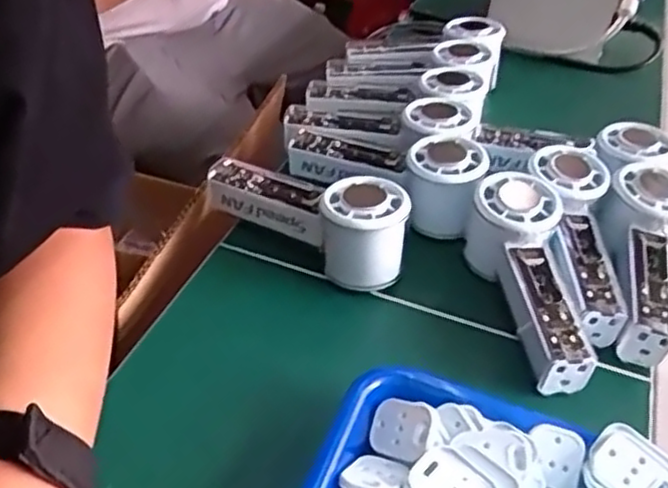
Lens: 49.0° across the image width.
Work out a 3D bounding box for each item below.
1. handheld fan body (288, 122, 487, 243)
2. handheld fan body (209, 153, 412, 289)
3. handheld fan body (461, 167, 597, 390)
[{"bbox_3d":[0.037,-0.065,0.565,0.171,0.057,0.058,27,44,22],"label":"handheld fan body"},{"bbox_3d":[-0.018,-0.027,0.517,0.162,0.062,0.058,31,45,26],"label":"handheld fan body"},{"bbox_3d":[0.128,0.025,0.482,0.054,0.061,0.156,-3,55,-9],"label":"handheld fan body"}]

